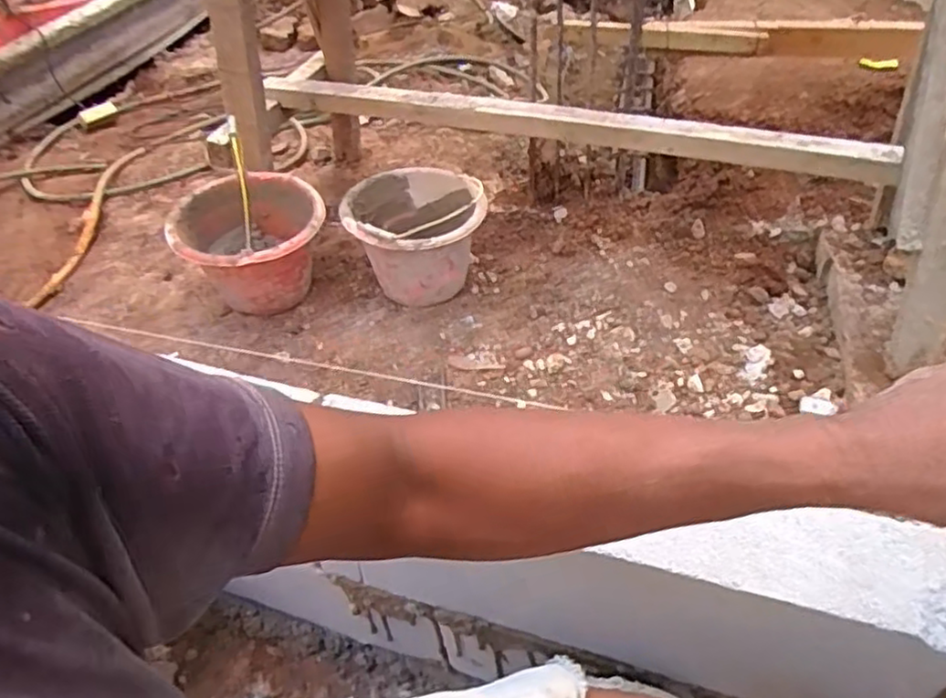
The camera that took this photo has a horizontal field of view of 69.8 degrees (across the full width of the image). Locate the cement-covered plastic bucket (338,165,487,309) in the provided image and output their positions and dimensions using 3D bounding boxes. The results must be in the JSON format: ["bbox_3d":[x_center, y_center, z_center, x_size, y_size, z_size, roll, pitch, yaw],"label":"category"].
[{"bbox_3d":[-0.117,-0.232,1.423,0.262,0.250,0.296,-17,46,-12],"label":"cement-covered plastic bucket"}]

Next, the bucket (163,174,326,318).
[{"bbox_3d":[-0.454,-0.207,1.441,0.302,0.204,0.304,-12,45,-7],"label":"bucket"}]

